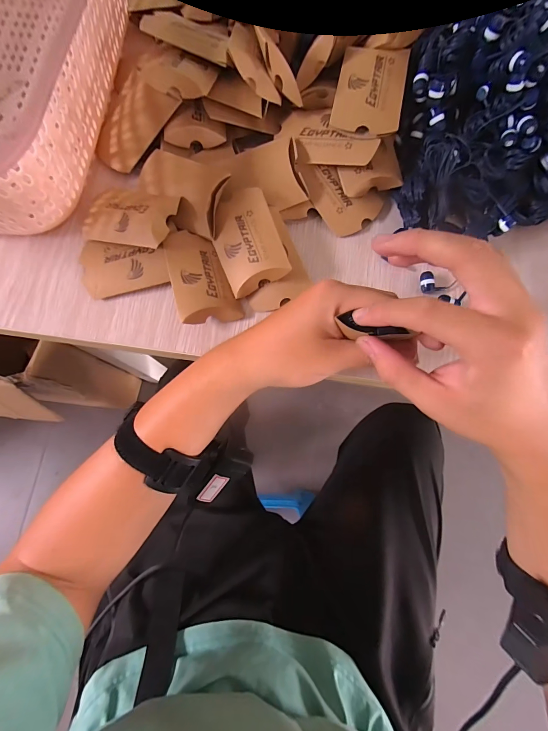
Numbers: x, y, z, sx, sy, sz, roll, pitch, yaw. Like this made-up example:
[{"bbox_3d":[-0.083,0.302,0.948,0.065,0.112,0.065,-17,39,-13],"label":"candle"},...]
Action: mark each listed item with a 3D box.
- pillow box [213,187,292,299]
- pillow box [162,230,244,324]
[{"bbox_3d":[-0.023,-0.107,0.292,0.056,0.014,0.082,-23,81,15],"label":"pillow box"},{"bbox_3d":[-0.064,-0.078,0.292,0.049,0.019,0.086,-18,79,-5],"label":"pillow box"}]

